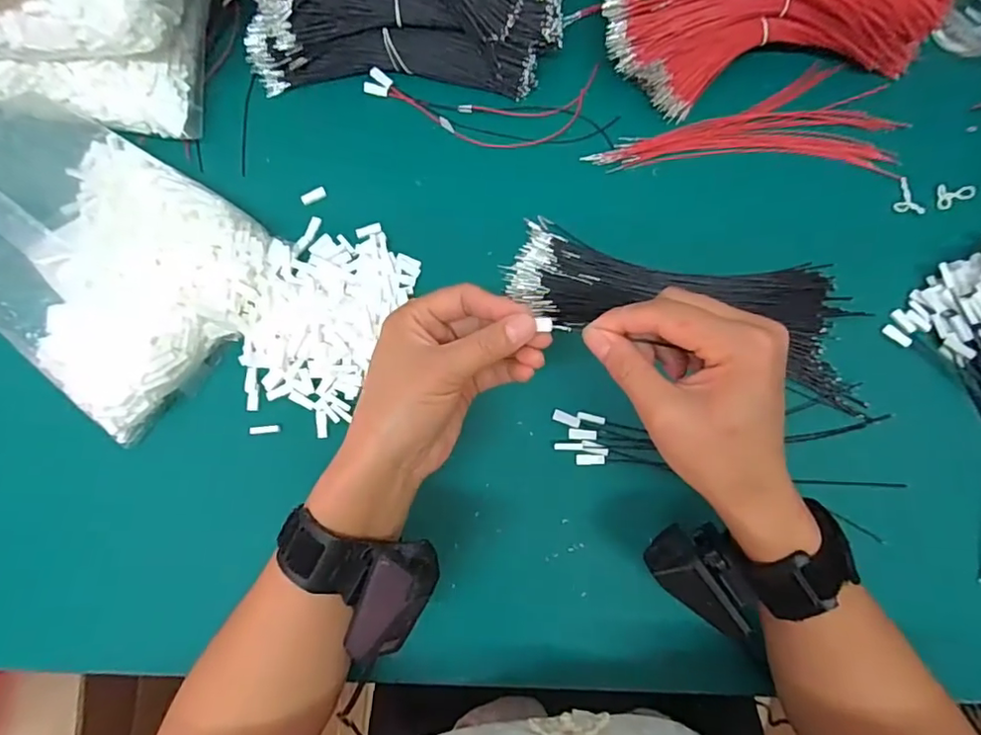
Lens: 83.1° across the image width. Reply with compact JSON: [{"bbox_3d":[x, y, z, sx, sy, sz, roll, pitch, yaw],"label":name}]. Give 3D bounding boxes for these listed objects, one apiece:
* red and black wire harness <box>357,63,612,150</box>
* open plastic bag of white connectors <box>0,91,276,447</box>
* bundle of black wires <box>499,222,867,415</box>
[{"bbox_3d":[-0.001,-0.214,0.457,0.201,0.007,0.070,-1,77,1],"label":"red and black wire harness"},{"bbox_3d":[-0.284,-0.087,0.384,0.223,0.092,0.164,38,80,9],"label":"open plastic bag of white connectors"},{"bbox_3d":[0.145,-0.054,0.411,0.259,0.015,0.094,16,78,5],"label":"bundle of black wires"}]

